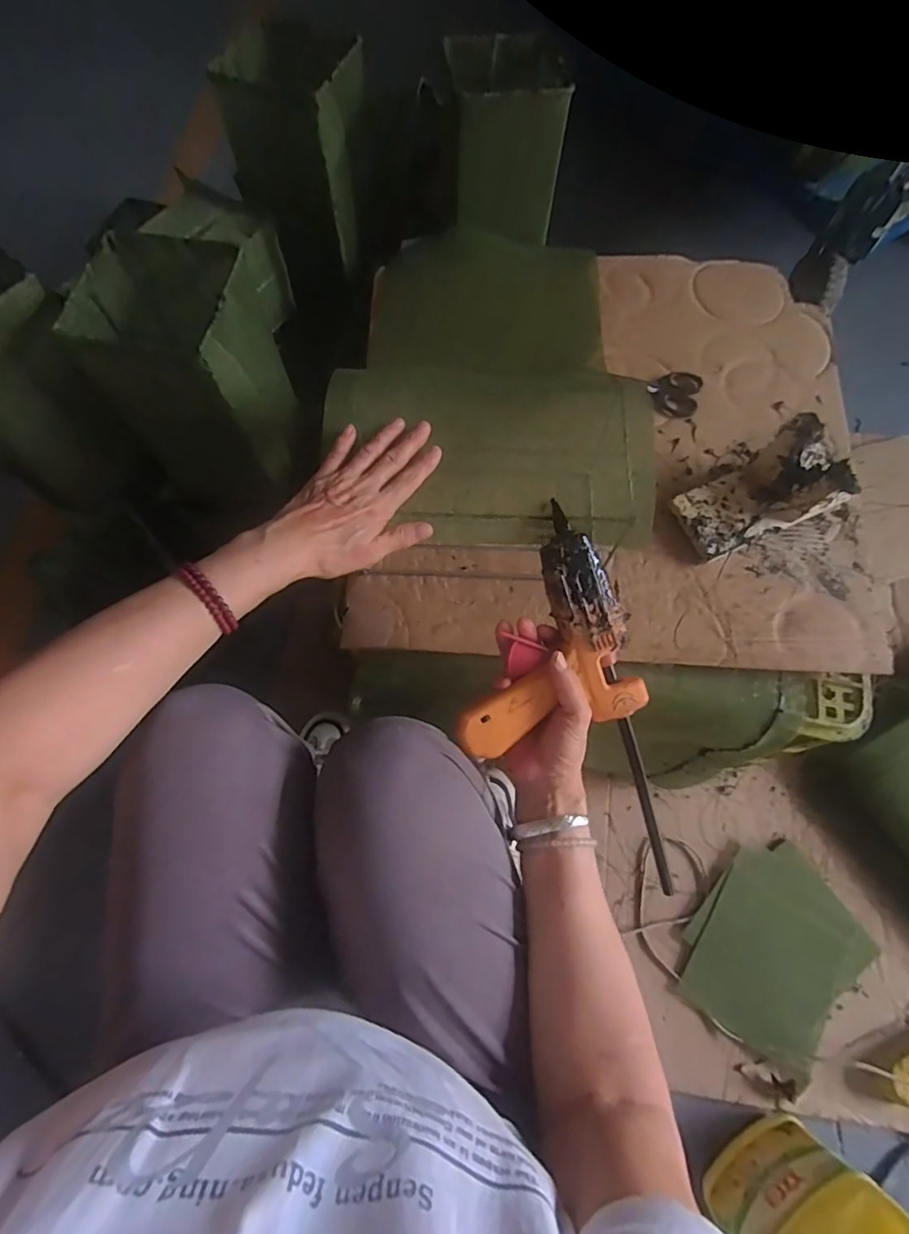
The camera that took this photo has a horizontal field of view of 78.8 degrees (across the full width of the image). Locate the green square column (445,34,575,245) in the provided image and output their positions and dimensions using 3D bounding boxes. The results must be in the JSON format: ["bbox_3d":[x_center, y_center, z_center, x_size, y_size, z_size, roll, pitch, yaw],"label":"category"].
[{"bbox_3d":[0.066,-0.635,0.733,0.135,0.146,0.166,-5,69,-4],"label":"green square column"}]

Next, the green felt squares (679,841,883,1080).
[{"bbox_3d":[0.437,0.454,0.754,0.197,0.023,0.242,39,73,12],"label":"green felt squares"}]

